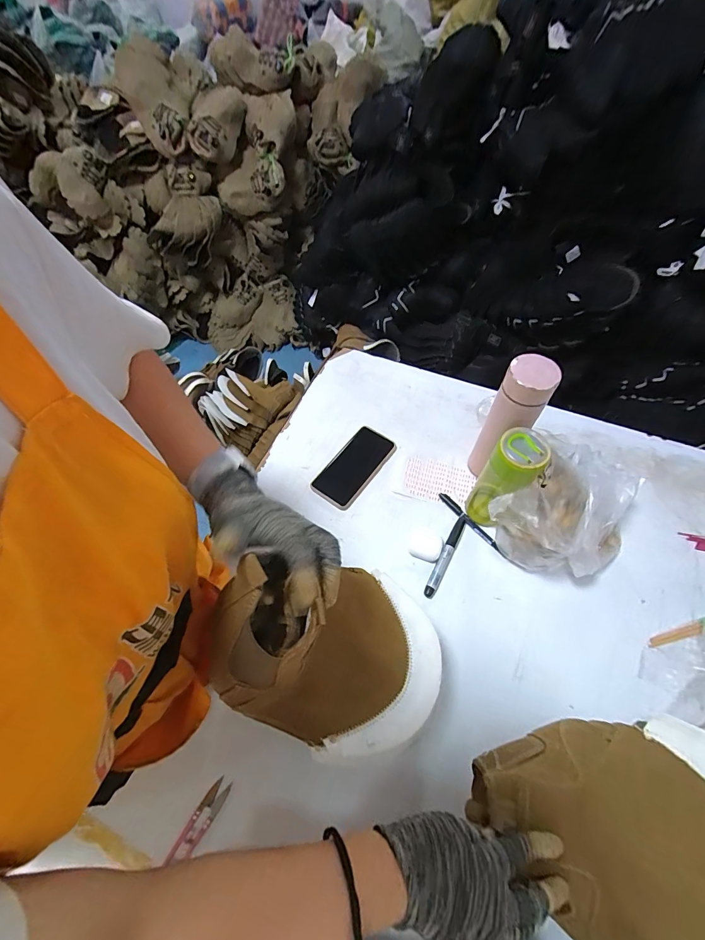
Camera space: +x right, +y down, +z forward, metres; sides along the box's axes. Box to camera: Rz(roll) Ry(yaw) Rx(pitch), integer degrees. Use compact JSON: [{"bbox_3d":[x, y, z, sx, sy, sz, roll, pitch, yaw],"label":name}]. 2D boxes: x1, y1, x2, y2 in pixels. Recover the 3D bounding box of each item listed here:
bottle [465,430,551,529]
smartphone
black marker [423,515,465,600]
[{"bbox_3d":[0.220,0.012,0.550,0.063,0.188,0.073,32,65,19],"label":"bottle"},{"bbox_3d":[0.002,-0.009,0.670,0.086,0.011,0.165,31,65,18],"label":"smartphone"},{"bbox_3d":[0.145,0.130,0.579,0.017,0.016,0.140,26,63,16],"label":"black marker"}]

